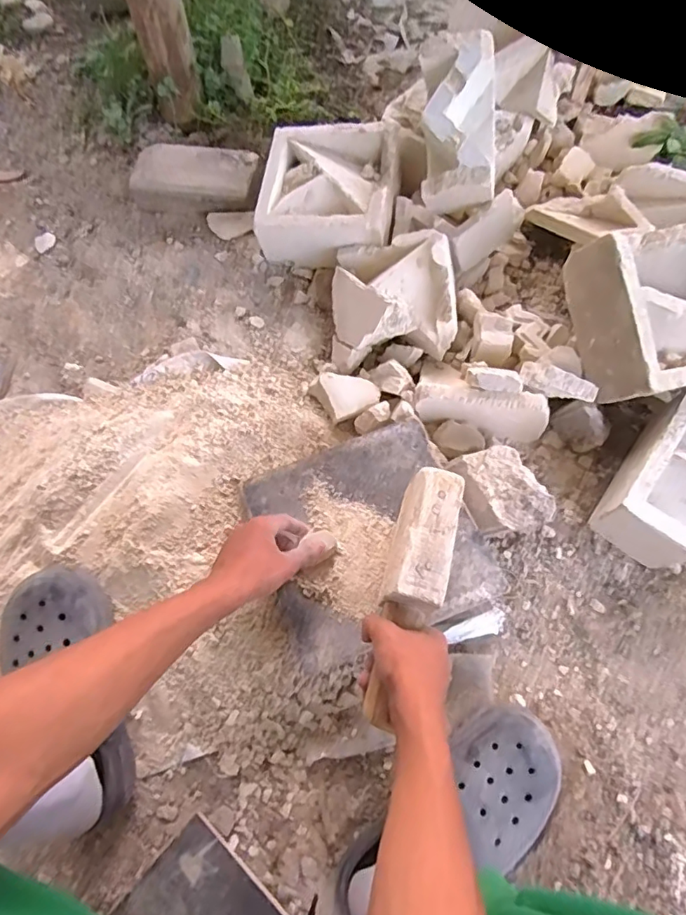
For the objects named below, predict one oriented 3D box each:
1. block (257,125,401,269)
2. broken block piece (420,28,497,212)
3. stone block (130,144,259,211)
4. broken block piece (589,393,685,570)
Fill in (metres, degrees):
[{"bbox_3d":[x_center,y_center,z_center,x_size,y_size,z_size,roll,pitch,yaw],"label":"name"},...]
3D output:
[{"bbox_3d":[-0.024,-0.406,0.865,0.206,0.119,0.211,9,67,5],"label":"block"},{"bbox_3d":[0.170,-0.475,0.777,0.110,0.088,0.206,2,95,2],"label":"broken block piece"},{"bbox_3d":[-0.254,-0.479,0.944,0.217,0.068,0.102,8,67,5],"label":"stone block"},{"bbox_3d":[0.422,0.023,0.678,0.111,0.086,0.198,35,72,14],"label":"broken block piece"}]

